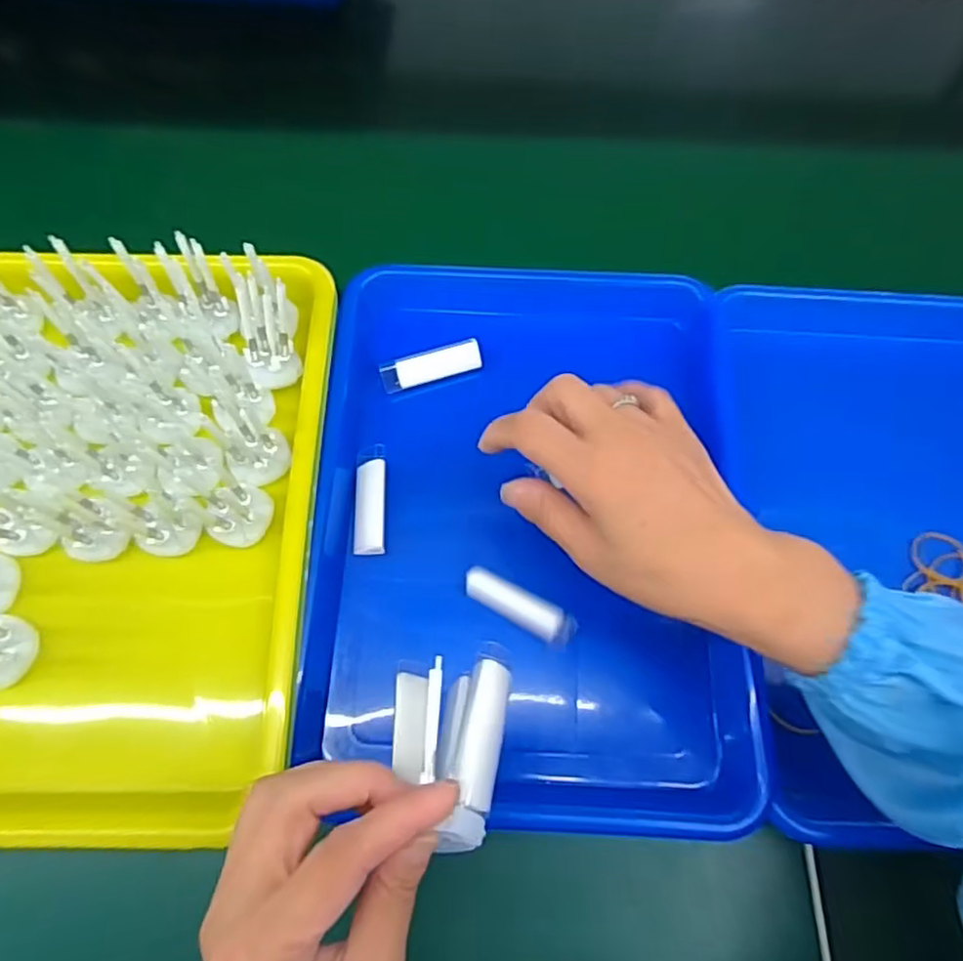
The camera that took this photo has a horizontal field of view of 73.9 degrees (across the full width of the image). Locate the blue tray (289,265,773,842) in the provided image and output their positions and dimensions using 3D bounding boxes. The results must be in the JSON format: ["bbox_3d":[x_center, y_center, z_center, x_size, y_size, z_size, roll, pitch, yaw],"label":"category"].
[{"bbox_3d":[0.029,0.013,0.390,0.244,0.038,0.347,2,68,-1],"label":"blue tray"}]

